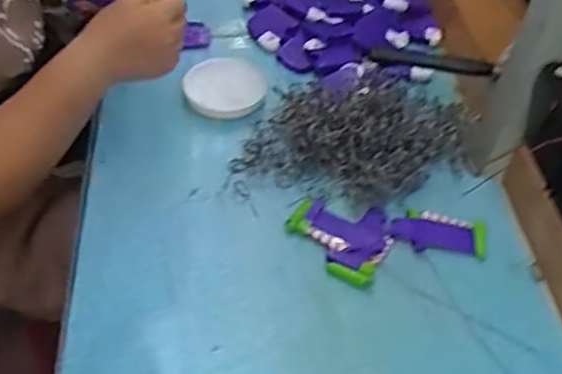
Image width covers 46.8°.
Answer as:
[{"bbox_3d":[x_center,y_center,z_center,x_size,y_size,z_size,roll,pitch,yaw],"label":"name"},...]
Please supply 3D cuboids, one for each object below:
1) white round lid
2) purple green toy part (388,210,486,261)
[{"bbox_3d":[-0.063,-0.117,0.731,0.089,0.010,0.105,1,47,-4],"label":"white round lid"},{"bbox_3d":[0.148,0.043,0.614,0.089,0.012,0.044,9,47,4],"label":"purple green toy part"}]

